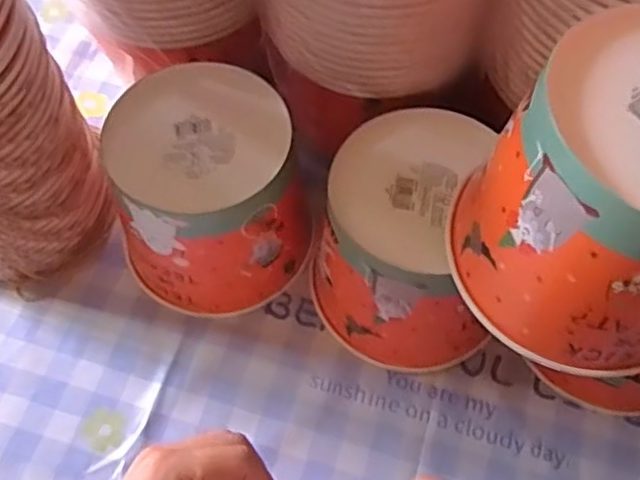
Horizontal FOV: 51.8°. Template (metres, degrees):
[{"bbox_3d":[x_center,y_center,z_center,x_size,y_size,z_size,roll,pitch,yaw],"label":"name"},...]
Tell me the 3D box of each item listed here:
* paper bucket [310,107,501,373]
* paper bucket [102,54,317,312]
[{"bbox_3d":[0.059,0.010,0.483,0.120,0.138,0.140,-10,62,-6],"label":"paper bucket"},{"bbox_3d":[-0.084,-0.032,0.504,0.127,0.135,0.138,0,61,-1],"label":"paper bucket"}]

